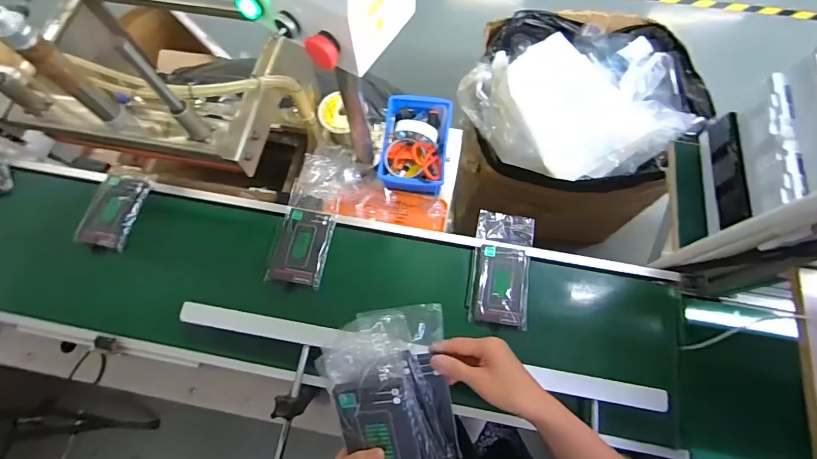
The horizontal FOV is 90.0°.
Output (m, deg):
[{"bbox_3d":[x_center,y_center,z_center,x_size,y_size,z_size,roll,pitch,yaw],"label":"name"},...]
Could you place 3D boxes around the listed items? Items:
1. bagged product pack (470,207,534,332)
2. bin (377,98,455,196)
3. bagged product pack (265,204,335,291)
[{"bbox_3d":[0.167,0.065,0.724,0.098,0.021,0.203,8,71,3],"label":"bagged product pack"},{"bbox_3d":[0.017,-0.186,0.863,0.141,0.063,0.213,5,71,3],"label":"bin"},{"bbox_3d":[-0.194,0.029,0.743,0.096,0.010,0.140,10,71,4],"label":"bagged product pack"}]

